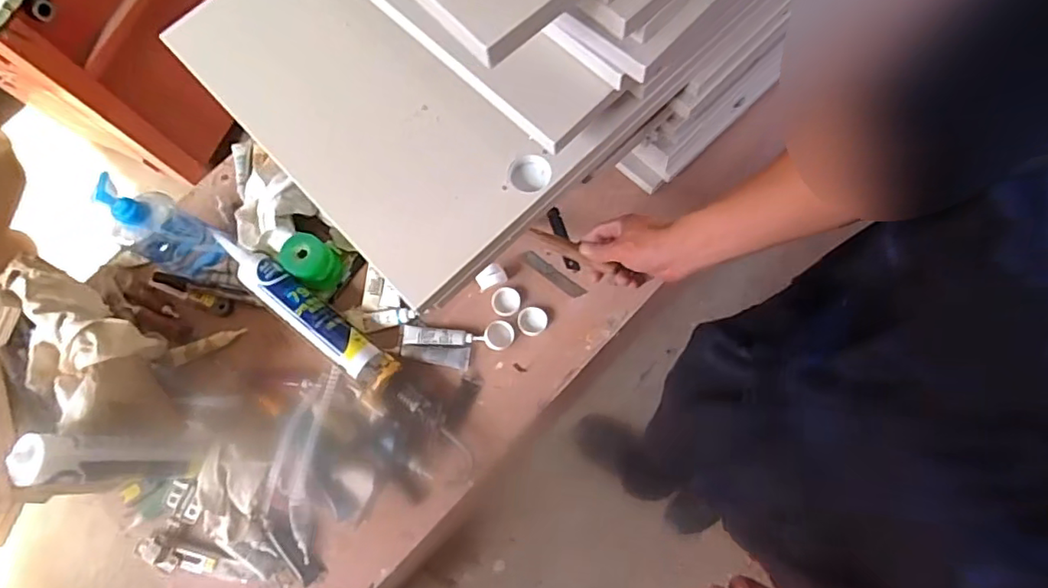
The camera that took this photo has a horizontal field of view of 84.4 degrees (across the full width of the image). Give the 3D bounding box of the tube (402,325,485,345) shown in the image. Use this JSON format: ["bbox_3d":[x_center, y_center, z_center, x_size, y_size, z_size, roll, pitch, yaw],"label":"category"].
[{"bbox_3d":[-0.106,0.056,0.762,0.103,0.014,0.024,0,73,4],"label":"tube"}]

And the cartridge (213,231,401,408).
[{"bbox_3d":[-0.301,0.016,0.759,0.323,0.045,0.066,36,78,13],"label":"cartridge"}]

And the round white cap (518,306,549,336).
[{"bbox_3d":[0.011,0.036,0.772,0.039,0.010,0.038,-1,73,4],"label":"round white cap"}]

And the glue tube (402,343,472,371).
[{"bbox_3d":[-0.115,0.079,0.754,0.086,0.015,0.029,4,73,6],"label":"glue tube"}]

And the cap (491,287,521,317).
[{"bbox_3d":[-0.024,0.010,0.782,0.039,0.009,0.038,-1,73,4],"label":"cap"}]

